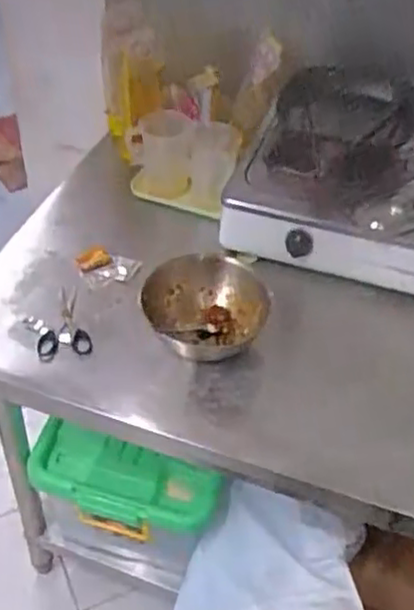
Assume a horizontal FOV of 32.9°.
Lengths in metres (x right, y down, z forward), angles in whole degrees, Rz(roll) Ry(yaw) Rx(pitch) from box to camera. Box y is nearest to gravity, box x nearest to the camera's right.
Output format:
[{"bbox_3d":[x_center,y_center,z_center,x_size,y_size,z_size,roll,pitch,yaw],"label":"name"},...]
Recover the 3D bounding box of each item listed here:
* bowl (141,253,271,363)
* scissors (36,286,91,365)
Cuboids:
[{"bbox_3d":[-0.002,0.003,1.052,0.186,0.084,0.171,-17,47,-19],"label":"bowl"},{"bbox_3d":[-0.228,0.025,1.073,0.081,0.019,0.152,-12,46,-15],"label":"scissors"}]

